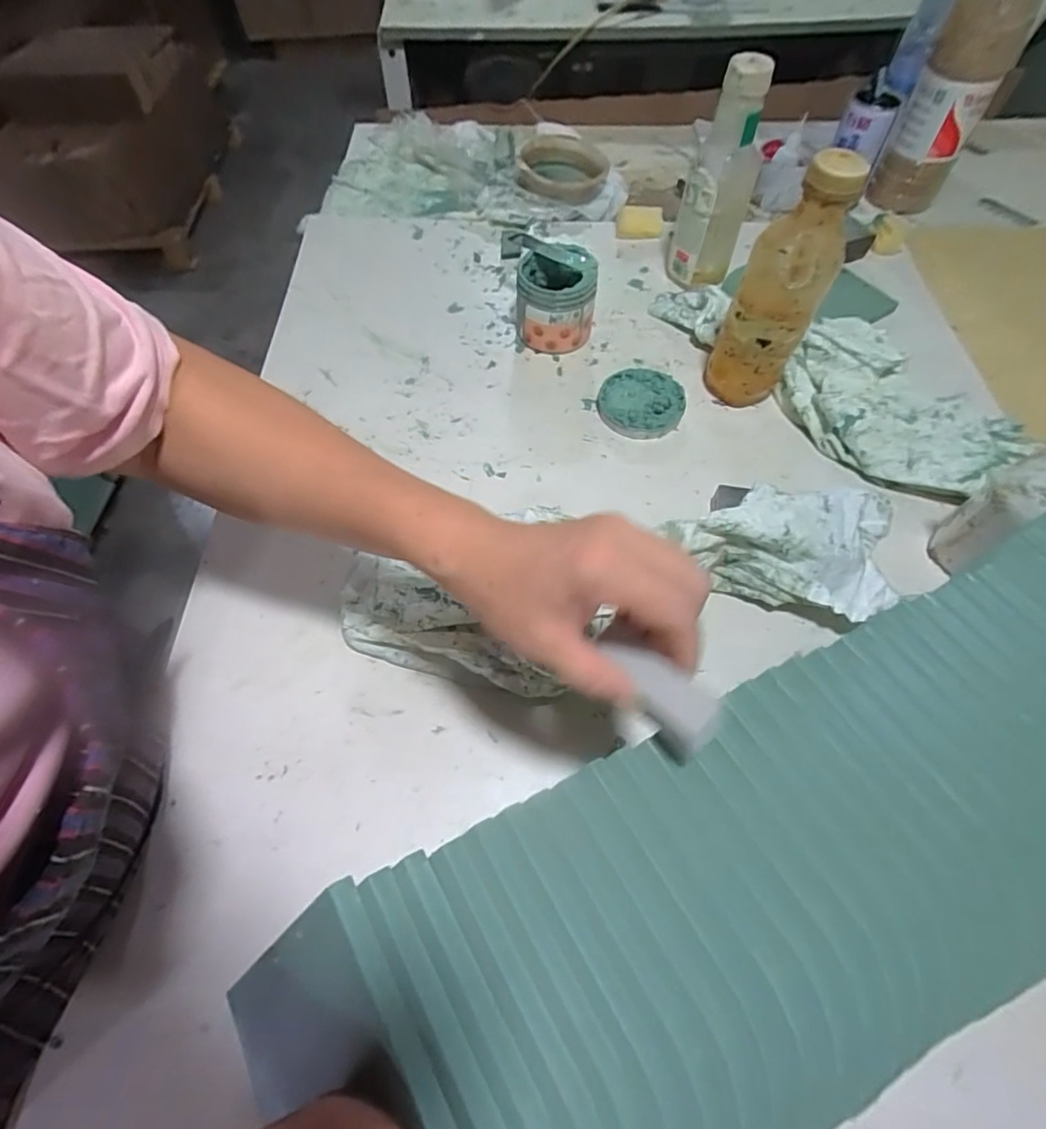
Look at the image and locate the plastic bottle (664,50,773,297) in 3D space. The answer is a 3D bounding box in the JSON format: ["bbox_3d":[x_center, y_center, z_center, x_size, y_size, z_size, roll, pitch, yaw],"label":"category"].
[{"bbox_3d":[0.198,-0.386,0.584,0.064,0.206,0.055,13,60,6],"label":"plastic bottle"}]

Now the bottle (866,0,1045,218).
[{"bbox_3d":[0.511,-0.569,0.655,0.088,0.277,0.096,31,64,16],"label":"bottle"}]

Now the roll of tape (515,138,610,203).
[{"bbox_3d":[0.057,-0.531,0.766,0.124,0.026,0.126,0,59,-1],"label":"roll of tape"}]

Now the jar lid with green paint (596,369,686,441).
[{"bbox_3d":[0.116,-0.159,0.562,0.081,0.018,0.079,0,59,-1],"label":"jar lid with green paint"}]

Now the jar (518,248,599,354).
[{"bbox_3d":[0.034,-0.274,0.592,0.083,0.078,0.072,9,60,4],"label":"jar"}]

